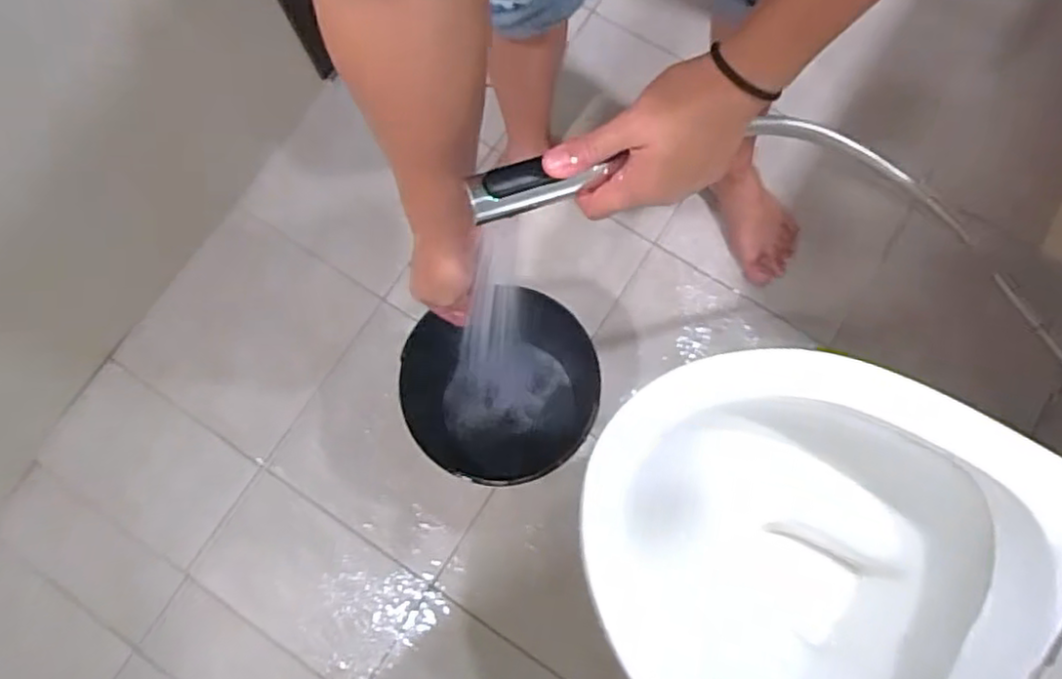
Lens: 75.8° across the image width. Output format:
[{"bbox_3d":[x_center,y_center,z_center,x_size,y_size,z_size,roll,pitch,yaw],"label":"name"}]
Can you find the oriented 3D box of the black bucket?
[{"bbox_3d":[-0.043,0.062,0.873,0.210,0.242,0.203,0,78,1],"label":"black bucket"}]

